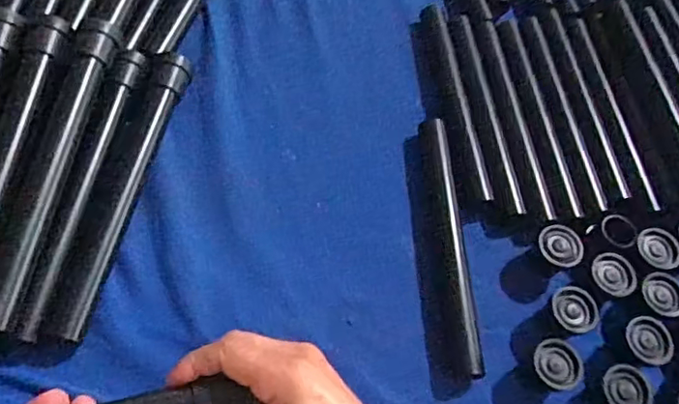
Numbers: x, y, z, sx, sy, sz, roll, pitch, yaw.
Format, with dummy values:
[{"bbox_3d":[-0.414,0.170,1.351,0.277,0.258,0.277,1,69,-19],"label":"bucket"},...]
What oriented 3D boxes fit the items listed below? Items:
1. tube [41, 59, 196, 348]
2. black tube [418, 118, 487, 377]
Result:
[{"bbox_3d":[-0.169,-0.010,0.450,0.035,0.032,0.241,15,61,-1],"label":"tube"},{"bbox_3d":[0.088,0.027,0.466,0.020,0.017,0.219,-4,64,-2],"label":"black tube"}]

